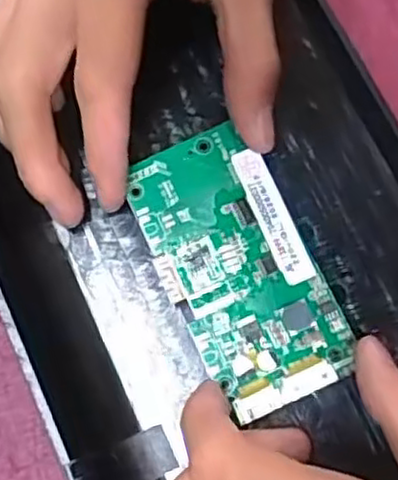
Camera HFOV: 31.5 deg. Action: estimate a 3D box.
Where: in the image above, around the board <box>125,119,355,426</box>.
[{"bbox_3d":[0.013,0.008,0.234,0.047,0.009,0.093,-23,77,-7],"label":"board"}]

